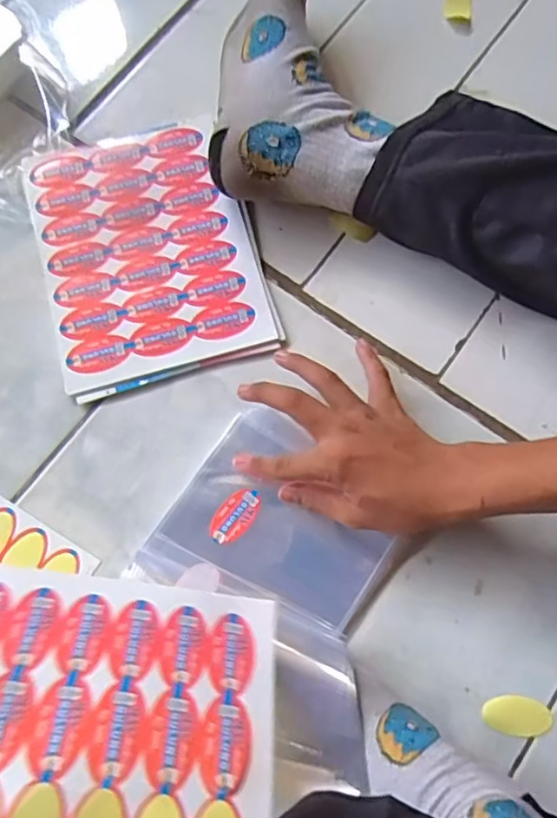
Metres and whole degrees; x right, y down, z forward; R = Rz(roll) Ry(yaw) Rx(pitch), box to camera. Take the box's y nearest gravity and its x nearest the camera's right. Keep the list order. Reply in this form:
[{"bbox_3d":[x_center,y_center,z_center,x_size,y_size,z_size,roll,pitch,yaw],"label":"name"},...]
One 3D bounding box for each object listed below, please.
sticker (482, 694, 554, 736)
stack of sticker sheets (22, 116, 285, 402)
[{"bbox_3d":[0.167,0.213,0.414,0.047,0.004,0.024,3,75,3],"label":"sticker"},{"bbox_3d":[-0.115,-0.139,0.512,0.178,0.009,0.240,-16,75,-3],"label":"stack of sticker sheets"}]

